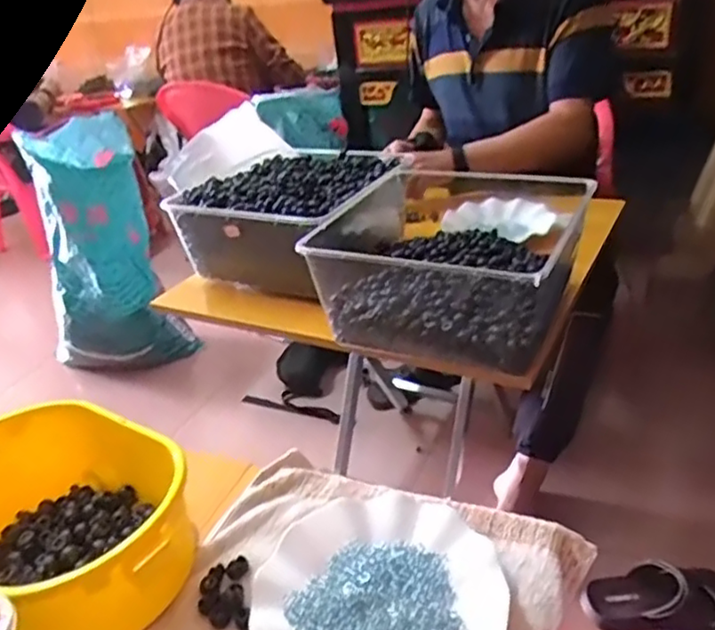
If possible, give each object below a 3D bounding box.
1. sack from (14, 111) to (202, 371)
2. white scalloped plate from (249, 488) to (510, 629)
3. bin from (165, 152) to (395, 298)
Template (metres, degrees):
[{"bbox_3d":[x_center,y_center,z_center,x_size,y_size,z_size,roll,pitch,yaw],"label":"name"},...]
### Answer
[{"bbox_3d":[-0.669,-0.149,1.682,0.315,0.604,0.245,-21,32,-23],"label":"sack"},{"bbox_3d":[0.015,0.206,0.486,0.178,0.025,0.181,-6,29,3],"label":"white scalloped plate"},{"bbox_3d":[-0.089,-0.153,1.021,0.270,0.137,0.288,14,35,34],"label":"bin"}]

